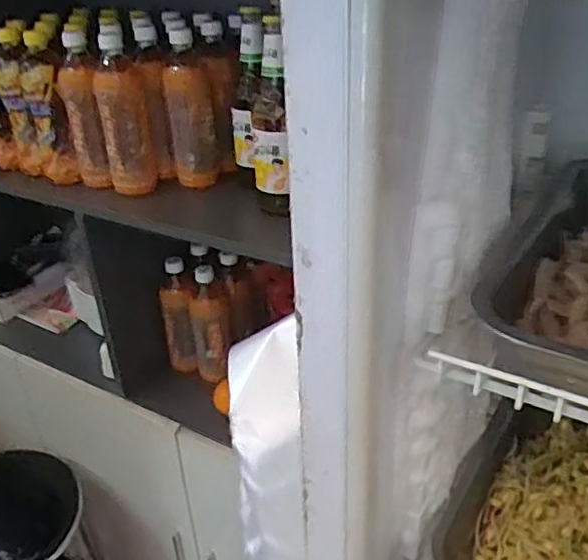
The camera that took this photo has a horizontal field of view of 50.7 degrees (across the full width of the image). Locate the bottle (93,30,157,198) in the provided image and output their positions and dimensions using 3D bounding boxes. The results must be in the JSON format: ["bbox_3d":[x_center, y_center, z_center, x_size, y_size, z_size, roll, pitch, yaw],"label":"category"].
[{"bbox_3d":[-0.243,-0.230,0.883,0.063,0.203,0.071,-11,32,-15],"label":"bottle"}]

